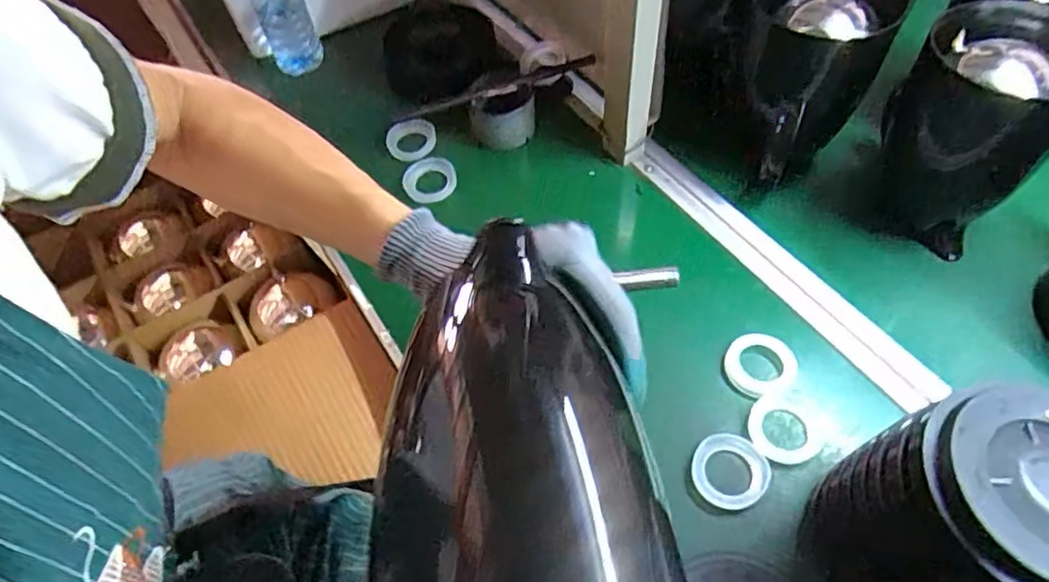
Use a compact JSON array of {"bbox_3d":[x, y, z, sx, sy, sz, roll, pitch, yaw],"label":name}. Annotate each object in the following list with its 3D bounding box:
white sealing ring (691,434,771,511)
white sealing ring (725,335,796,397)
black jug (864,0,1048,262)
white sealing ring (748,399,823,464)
[{"bbox_3d":[0.165,0.143,0.498,0.061,0.008,0.055,-19,56,-10],"label":"white sealing ring"},{"bbox_3d":[0.206,0.065,0.546,0.060,0.010,0.054,-32,59,-18],"label":"white sealing ring"},{"bbox_3d":[0.400,-0.143,0.574,0.124,0.192,0.127,28,62,21],"label":"black jug"},{"bbox_3d":[0.216,0.115,0.515,0.058,0.006,0.054,-1,55,2],"label":"white sealing ring"}]

